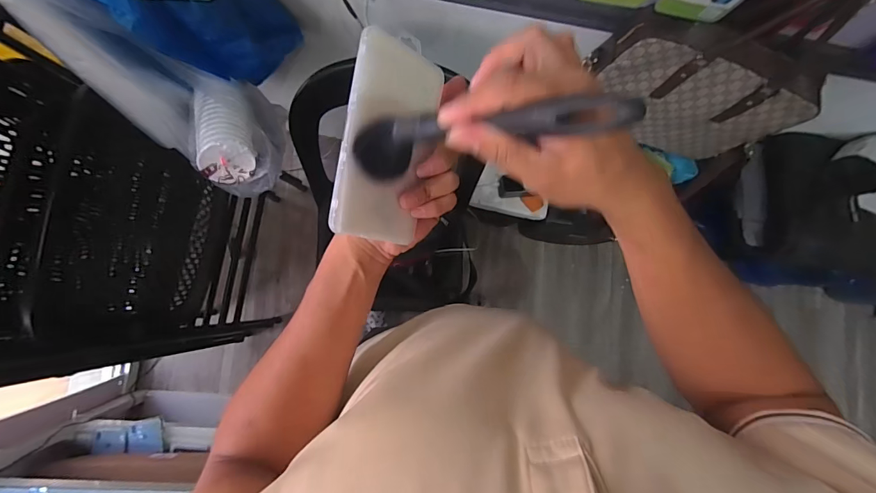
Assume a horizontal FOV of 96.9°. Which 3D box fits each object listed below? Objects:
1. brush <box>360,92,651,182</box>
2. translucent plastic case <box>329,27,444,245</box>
[{"bbox_3d":[0.027,-0.073,0.260,0.053,0.201,0.041,17,81,-48],"label":"brush"},{"bbox_3d":[-0.040,-0.085,0.324,0.083,0.014,0.157,4,101,-40],"label":"translucent plastic case"}]

